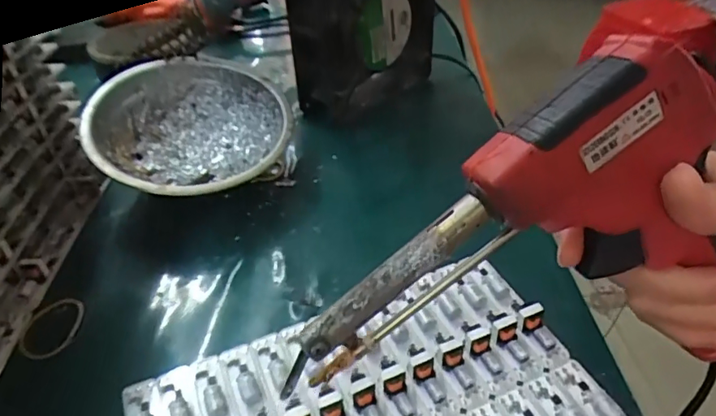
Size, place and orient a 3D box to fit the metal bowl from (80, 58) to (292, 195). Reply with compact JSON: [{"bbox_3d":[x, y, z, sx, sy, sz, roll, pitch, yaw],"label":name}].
[{"bbox_3d":[-0.110,-0.048,0.354,0.128,0.056,0.131,0,41,0],"label":"metal bowl"}]

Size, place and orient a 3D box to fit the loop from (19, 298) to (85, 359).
[{"bbox_3d":[-0.160,0.063,0.269,0.028,0.006,0.036,-1,41,-1],"label":"loop"}]

